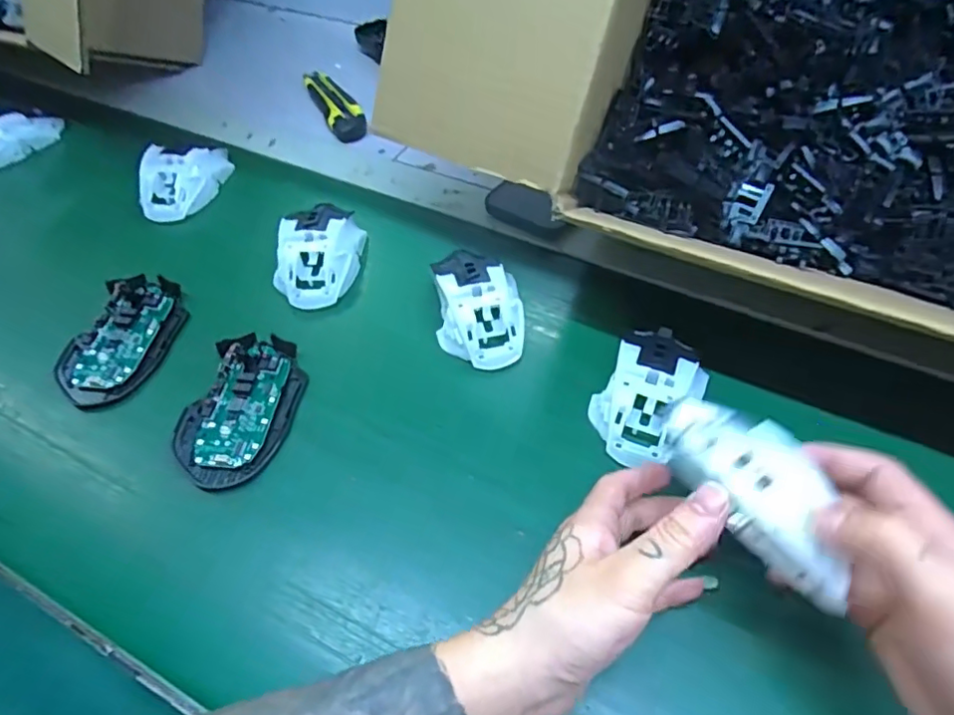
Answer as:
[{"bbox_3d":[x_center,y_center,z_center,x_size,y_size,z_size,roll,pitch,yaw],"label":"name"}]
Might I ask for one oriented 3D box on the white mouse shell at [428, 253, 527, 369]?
[{"bbox_3d":[0.001,-0.044,0.447,0.063,0.037,0.106,-6,53,-2],"label":"white mouse shell"}]

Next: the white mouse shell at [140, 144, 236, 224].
[{"bbox_3d":[-0.281,-0.171,0.550,0.062,0.034,0.095,1,53,3],"label":"white mouse shell"}]

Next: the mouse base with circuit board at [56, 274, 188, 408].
[{"bbox_3d":[-0.273,-0.017,0.444,0.066,0.018,0.114,7,53,7],"label":"mouse base with circuit board"}]

